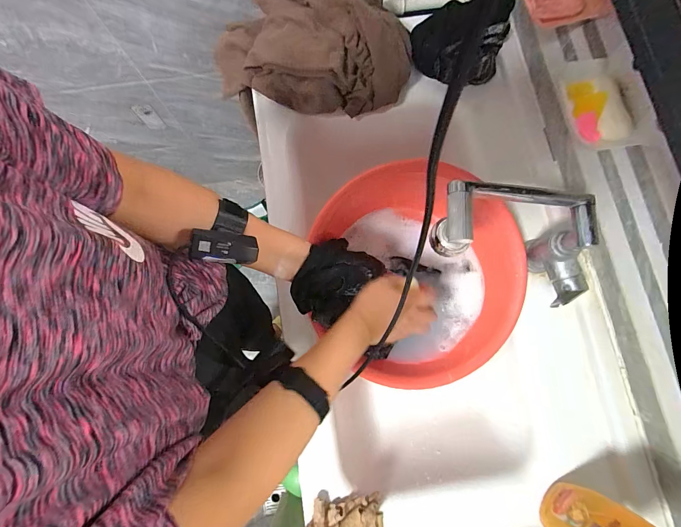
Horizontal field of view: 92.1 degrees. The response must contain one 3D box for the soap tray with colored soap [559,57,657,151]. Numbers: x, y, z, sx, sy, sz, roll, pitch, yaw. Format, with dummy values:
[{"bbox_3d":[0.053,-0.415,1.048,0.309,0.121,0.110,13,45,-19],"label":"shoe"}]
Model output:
[{"bbox_3d":[0.337,-0.209,0.423,0.082,0.035,0.128,-5,78,-2],"label":"soap tray with colored soap"}]

